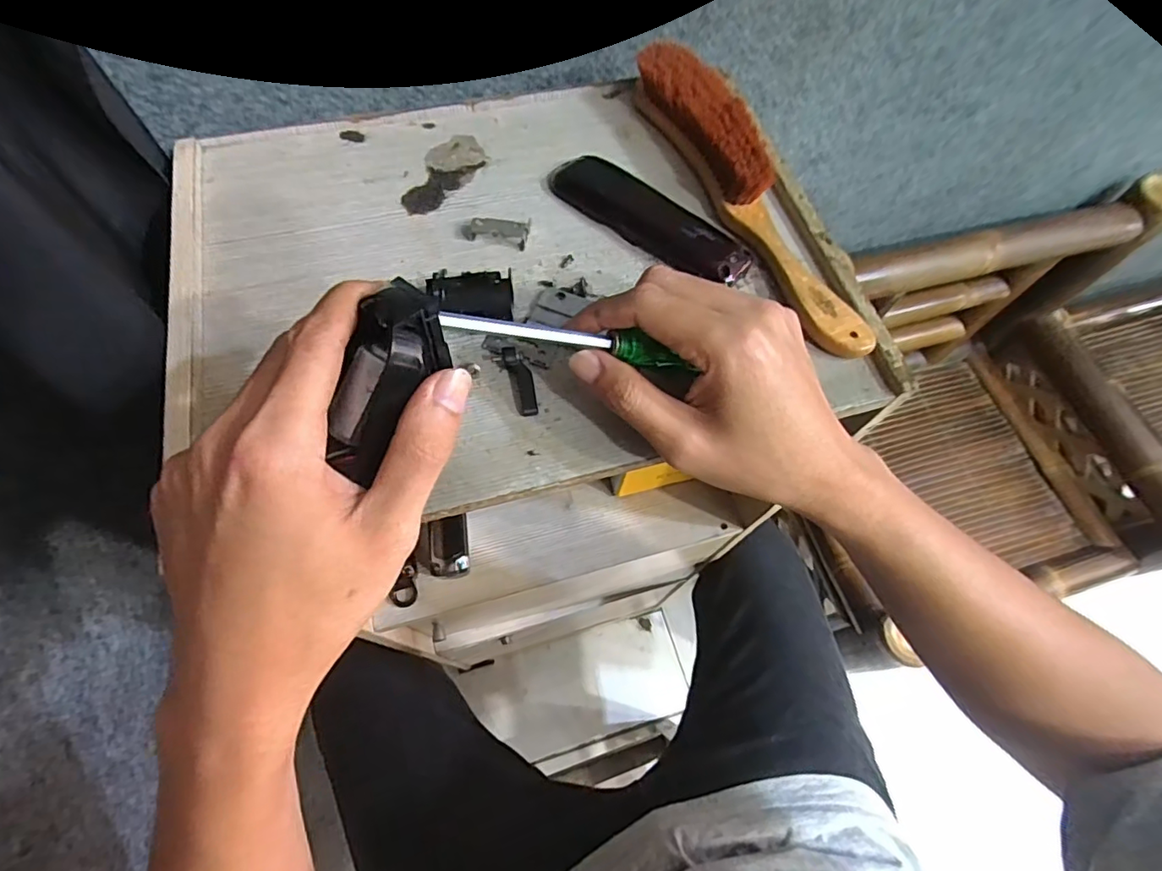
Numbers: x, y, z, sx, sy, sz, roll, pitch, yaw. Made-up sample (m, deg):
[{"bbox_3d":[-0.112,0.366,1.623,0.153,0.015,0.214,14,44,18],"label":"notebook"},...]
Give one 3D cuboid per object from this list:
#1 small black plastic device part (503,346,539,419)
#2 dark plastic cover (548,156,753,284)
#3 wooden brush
[{"bbox_3d":[-0.033,-0.031,0.309,0.013,0.008,0.042,-17,78,-10],"label":"small black plastic device part"},{"bbox_3d":[0.043,-0.143,0.355,0.142,0.014,0.037,34,67,14],"label":"dark plastic cover"},{"bbox_3d":[0.109,-0.161,0.353,0.039,0.037,0.253,-22,66,-12],"label":"wooden brush"}]

